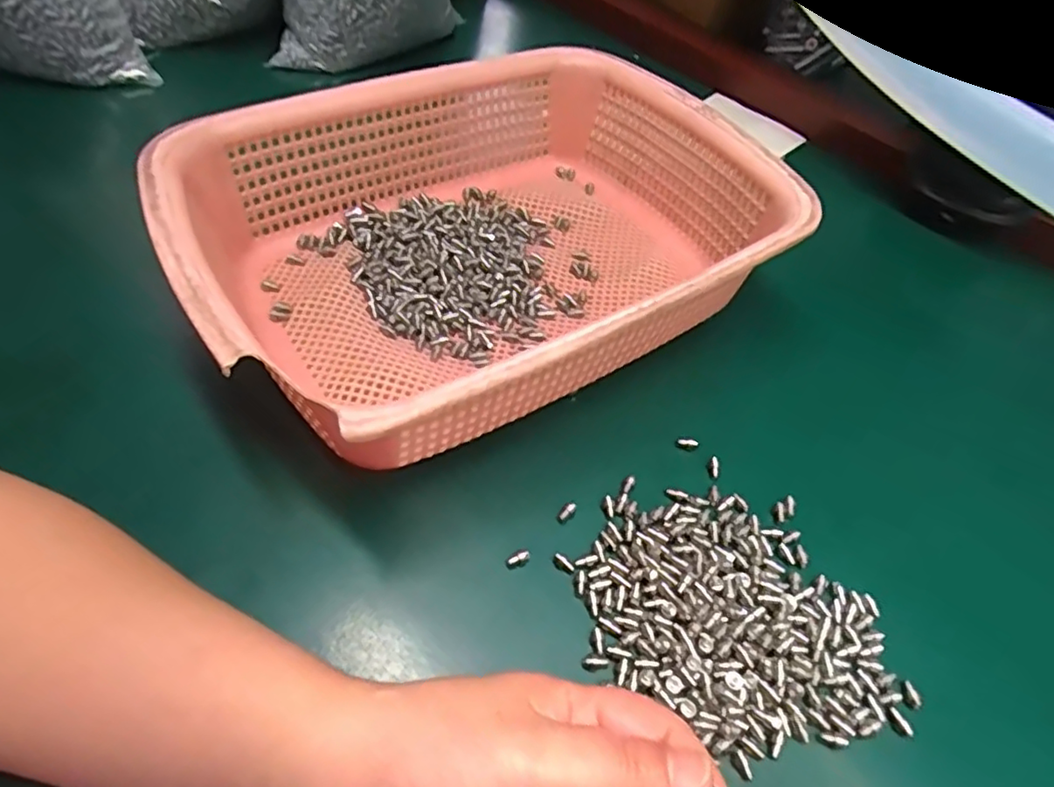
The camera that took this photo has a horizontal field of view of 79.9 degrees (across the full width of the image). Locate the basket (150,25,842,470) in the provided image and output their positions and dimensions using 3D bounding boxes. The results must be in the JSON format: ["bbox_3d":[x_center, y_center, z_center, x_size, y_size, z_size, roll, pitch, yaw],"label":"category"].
[{"bbox_3d":[-0.020,-0.081,0.332,0.291,0.088,0.212,-26,61,-23],"label":"basket"}]

